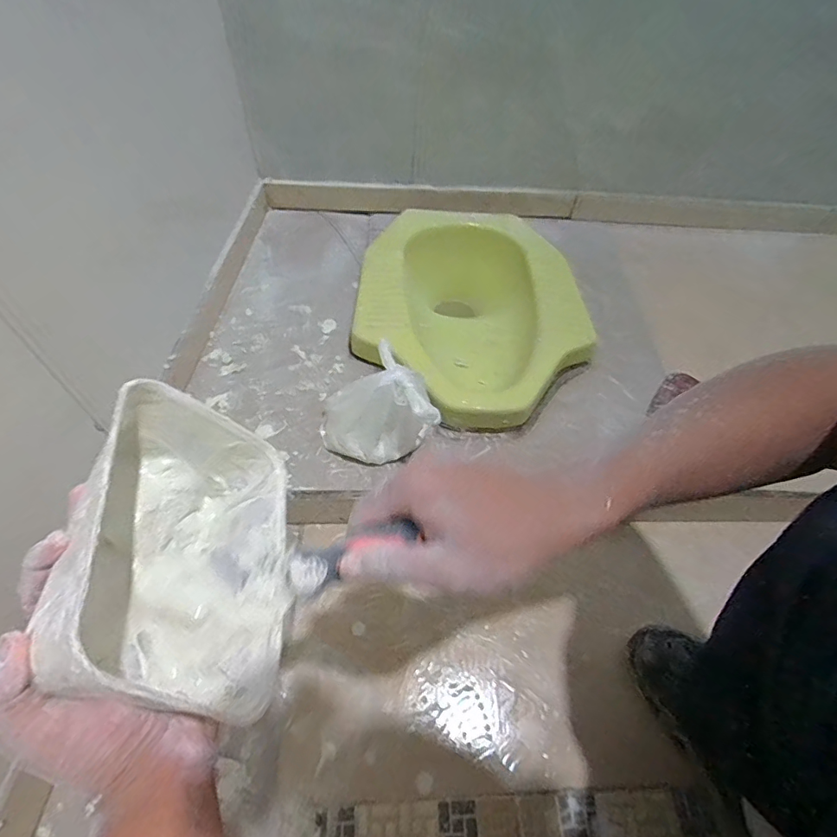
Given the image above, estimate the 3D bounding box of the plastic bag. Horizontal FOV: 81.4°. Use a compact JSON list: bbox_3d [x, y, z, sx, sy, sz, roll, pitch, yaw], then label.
[{"bbox_3d":[-0.051,-0.018,0.629,0.155,0.123,0.112,10,54,2],"label":"plastic bag"}]

